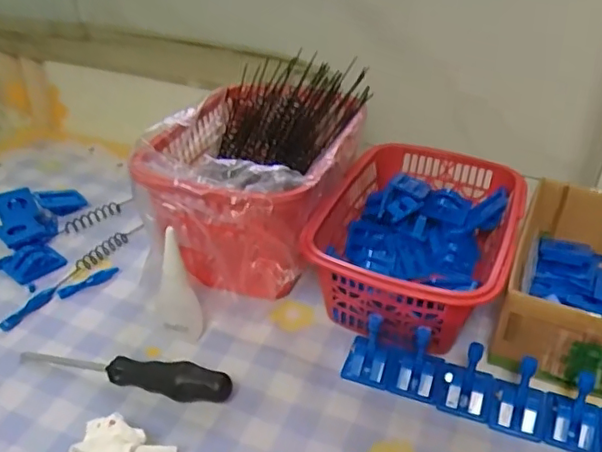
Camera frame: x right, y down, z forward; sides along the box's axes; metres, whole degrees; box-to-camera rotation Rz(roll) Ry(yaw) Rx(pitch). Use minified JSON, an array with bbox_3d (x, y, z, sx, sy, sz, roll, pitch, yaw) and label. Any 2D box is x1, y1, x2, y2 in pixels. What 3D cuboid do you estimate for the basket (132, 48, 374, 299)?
[{"bbox_3d":[-0.031,-0.044,0.545,0.152,0.125,0.246,13,34,17],"label":"basket"}]

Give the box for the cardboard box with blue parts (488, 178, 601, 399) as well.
[{"bbox_3d":[0.232,0.046,0.462,0.124,0.071,0.184,16,35,20],"label":"cardboard box with blue parts"}]

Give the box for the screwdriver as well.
[{"bbox_3d":[-0.125,0.102,0.415,0.153,0.025,0.021,10,34,12],"label":"screwdriver"}]

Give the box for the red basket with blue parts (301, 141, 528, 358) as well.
[{"bbox_3d":[0.102,0.014,0.502,0.144,0.078,0.210,15,35,19],"label":"red basket with blue parts"}]

